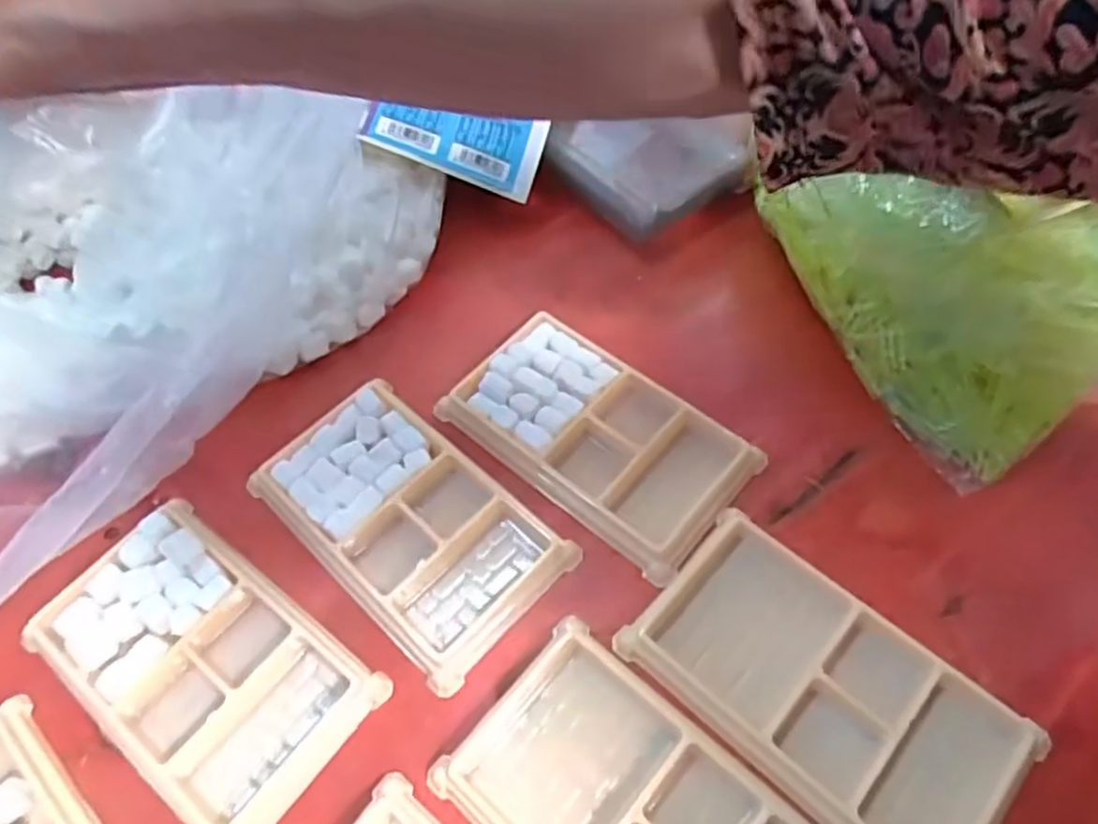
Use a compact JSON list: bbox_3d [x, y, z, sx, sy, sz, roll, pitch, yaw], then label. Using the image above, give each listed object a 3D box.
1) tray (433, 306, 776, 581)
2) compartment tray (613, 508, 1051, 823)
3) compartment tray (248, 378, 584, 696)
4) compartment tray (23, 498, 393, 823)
[{"bbox_3d":[0.022,0.009,0.338,0.133,0.013,0.073,36,65,22],"label":"tray"},{"bbox_3d":[0.102,0.103,0.274,0.135,0.012,0.075,37,66,23],"label":"compartment tray"},{"bbox_3d":[-0.062,0.044,0.320,0.134,0.010,0.077,38,66,23],"label":"compartment tray"},{"bbox_3d":[-0.139,0.098,0.290,0.133,0.010,0.077,33,64,21],"label":"compartment tray"}]

